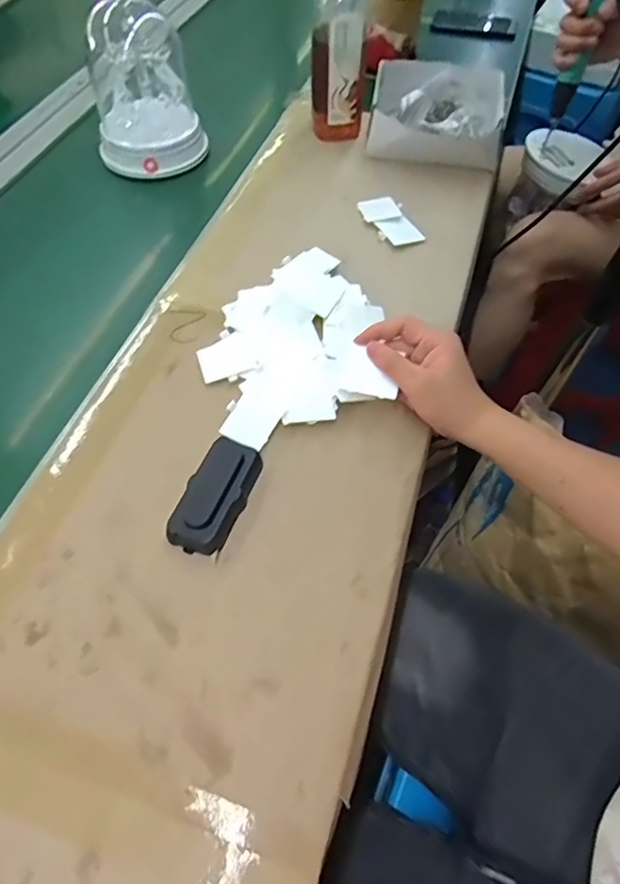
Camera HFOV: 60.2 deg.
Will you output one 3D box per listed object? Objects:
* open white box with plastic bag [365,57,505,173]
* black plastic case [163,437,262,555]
[{"bbox_3d":[0.183,-0.479,0.785,0.189,0.067,0.184,8,58,3],"label":"open white box with plastic bag"},{"bbox_3d":[-0.081,0.042,0.469,0.052,0.026,0.108,18,59,9],"label":"black plastic case"}]

